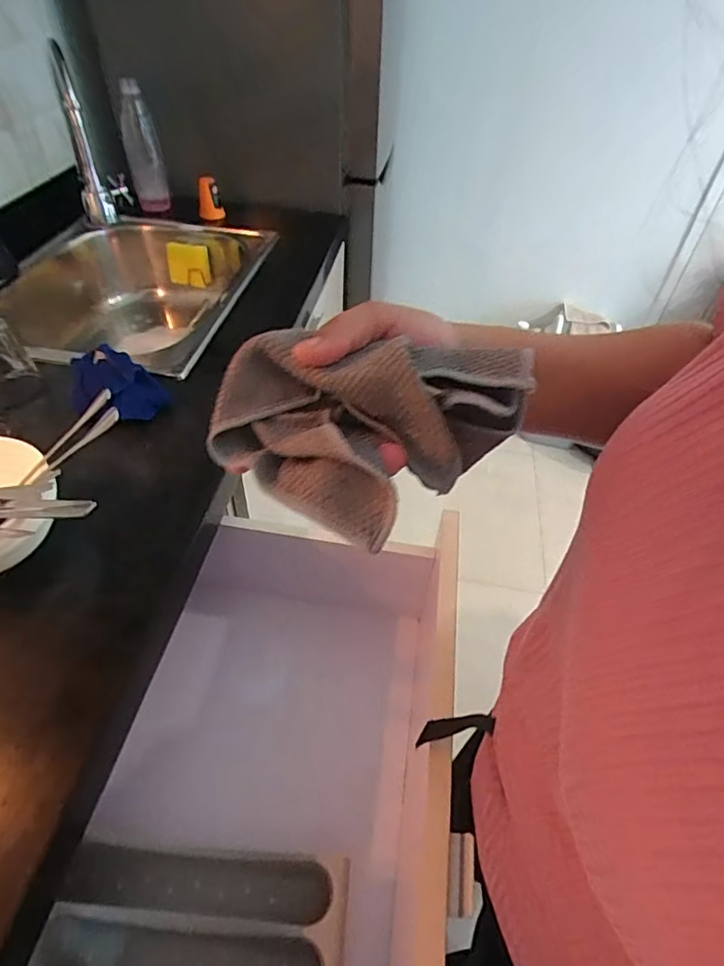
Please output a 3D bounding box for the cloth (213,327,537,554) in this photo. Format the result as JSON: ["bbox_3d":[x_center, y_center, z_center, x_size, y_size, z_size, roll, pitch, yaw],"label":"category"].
[{"bbox_3d":[0.001,-0.041,0.267,0.124,0.048,0.121,35,54,26],"label":"cloth"}]

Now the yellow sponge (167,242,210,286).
[{"bbox_3d":[-0.327,-0.414,1.004,0.073,0.079,0.026,-15,49,-17],"label":"yellow sponge"}]

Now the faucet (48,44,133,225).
[{"bbox_3d":[-0.420,-0.530,0.824,0.073,0.231,0.235,-15,49,-17],"label":"faucet"}]

